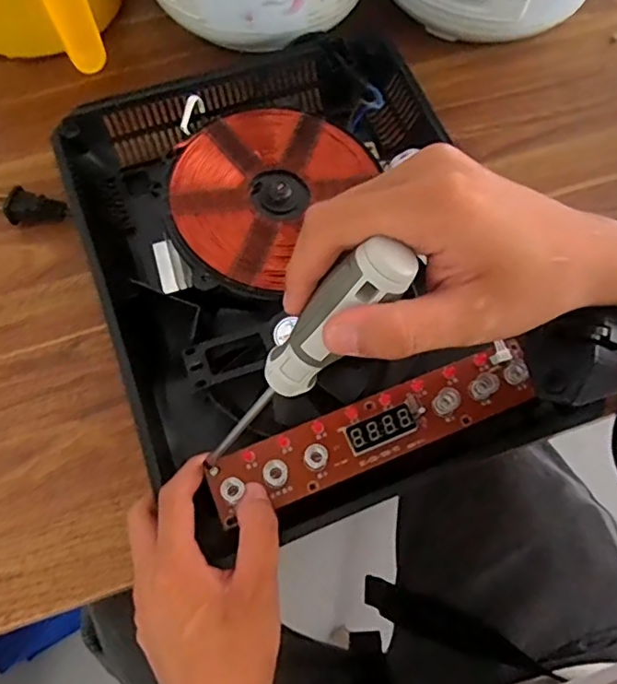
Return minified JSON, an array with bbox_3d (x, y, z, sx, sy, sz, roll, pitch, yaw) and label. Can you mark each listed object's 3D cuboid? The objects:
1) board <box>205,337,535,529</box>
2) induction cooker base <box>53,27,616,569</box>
[{"bbox_3d":[0.041,0.050,0.335,0.201,0.015,0.041,-21,71,-9],"label":"board"},{"bbox_3d":[-0.007,-0.064,0.401,0.268,0.048,0.346,-20,71,-10],"label":"induction cooker base"}]

